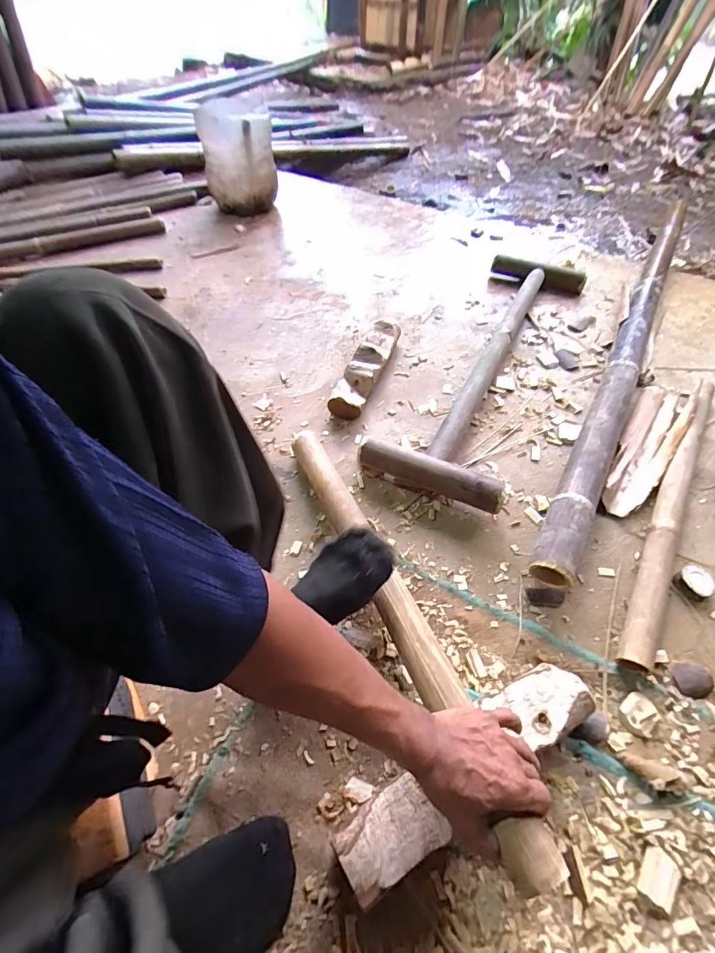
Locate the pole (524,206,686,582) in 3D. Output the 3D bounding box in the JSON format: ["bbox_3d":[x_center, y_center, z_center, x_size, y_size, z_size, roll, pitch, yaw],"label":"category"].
[{"bbox_3d":[0.631,-0.317,0.957,0.072,0.075,1.369,25,57,19],"label":"pole"}]

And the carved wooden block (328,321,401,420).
[{"bbox_3d":[0.020,-0.245,0.931,0.078,0.055,0.300,16,55,14],"label":"carved wooden block"}]

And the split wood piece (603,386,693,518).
[{"bbox_3d":[0.551,-0.062,0.790,0.086,0.039,0.365,30,59,22],"label":"split wood piece"}]

